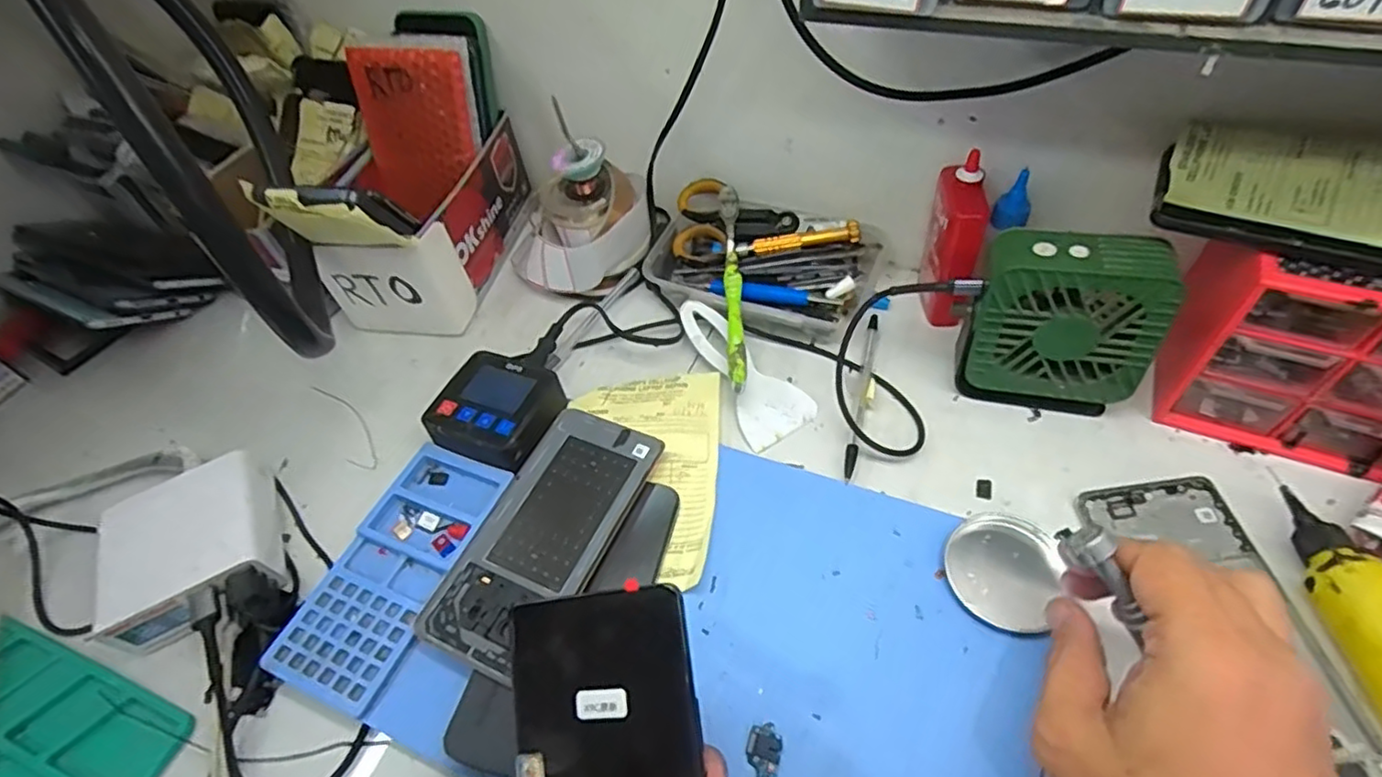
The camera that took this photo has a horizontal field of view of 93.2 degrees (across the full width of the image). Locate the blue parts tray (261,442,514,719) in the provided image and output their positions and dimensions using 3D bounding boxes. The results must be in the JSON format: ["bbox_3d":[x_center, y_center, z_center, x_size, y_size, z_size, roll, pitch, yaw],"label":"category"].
[{"bbox_3d":[-0.170,0.102,0.380,0.068,0.009,0.147,17,55,17],"label":"blue parts tray"}]

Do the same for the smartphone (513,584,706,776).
[{"bbox_3d":[-0.028,0.162,0.248,0.071,0.008,0.159,-11,75,8],"label":"smartphone"}]

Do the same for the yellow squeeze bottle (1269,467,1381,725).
[{"bbox_3d":[0.319,0.102,0.316,0.029,0.034,0.122,-6,52,1],"label":"yellow squeeze bottle"}]

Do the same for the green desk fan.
[{"bbox_3d":[0.217,-0.037,0.393,0.101,0.111,0.041,10,54,13],"label":"green desk fan"}]

